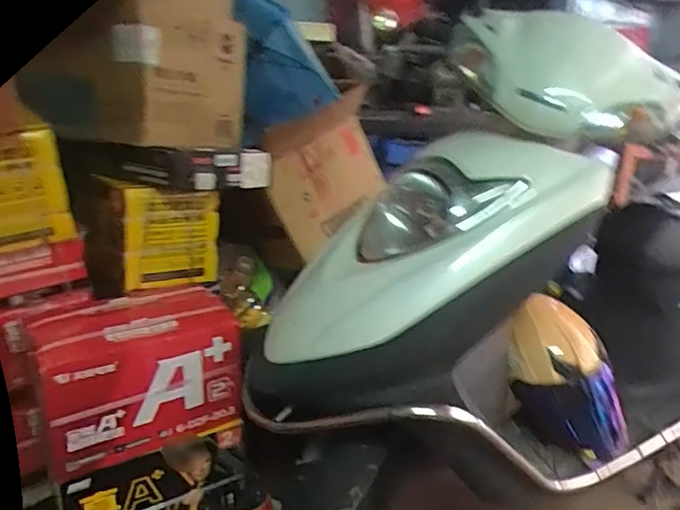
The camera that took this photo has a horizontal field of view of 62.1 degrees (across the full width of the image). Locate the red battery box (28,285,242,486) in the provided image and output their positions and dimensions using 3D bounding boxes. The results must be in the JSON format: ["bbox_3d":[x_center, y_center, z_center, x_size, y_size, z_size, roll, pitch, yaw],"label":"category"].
[{"bbox_3d":[-0.351,0.200,0.979,0.310,0.212,0.174,-11,23,-34],"label":"red battery box"}]

